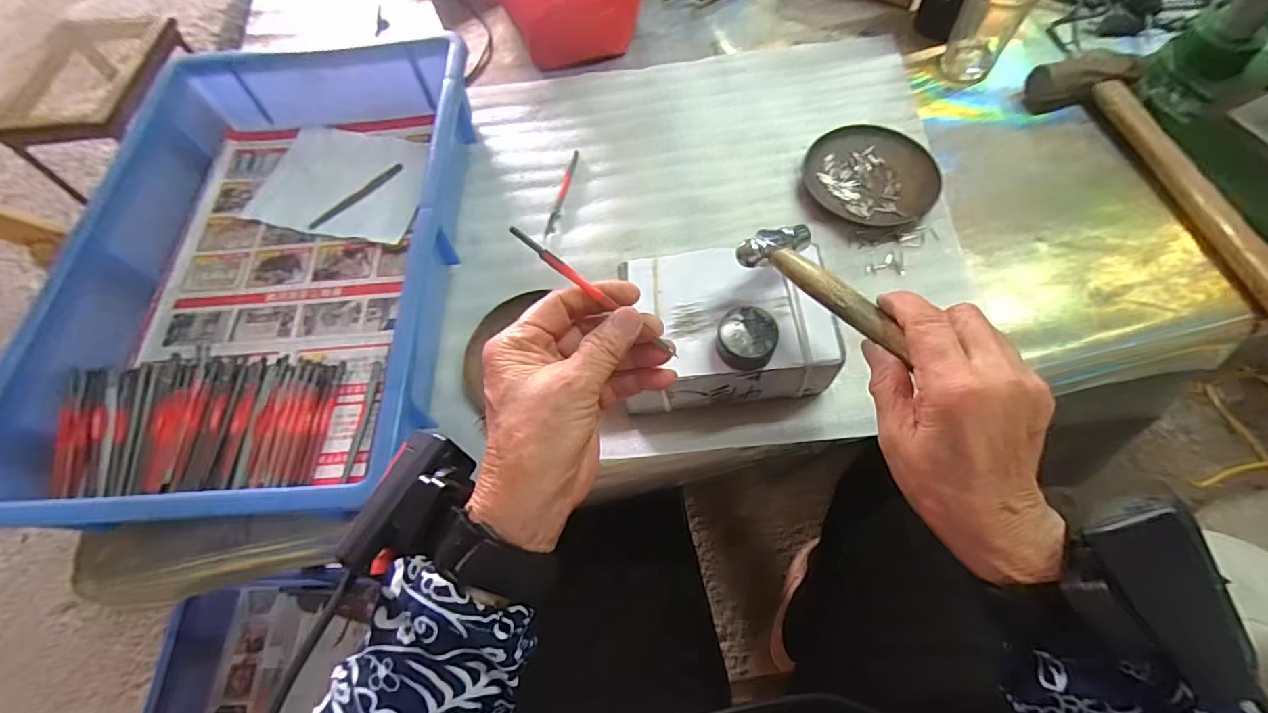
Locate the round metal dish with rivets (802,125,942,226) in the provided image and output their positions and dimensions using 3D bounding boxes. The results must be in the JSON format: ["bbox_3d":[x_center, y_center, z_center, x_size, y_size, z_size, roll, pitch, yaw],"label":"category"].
[{"bbox_3d":[0.211,-0.163,0.478,0.112,0.013,0.108,-1,63,3],"label":"round metal dish with rivets"}]

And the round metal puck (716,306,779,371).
[{"bbox_3d":[0.073,-0.011,0.345,0.036,0.026,0.034,-1,63,3],"label":"round metal puck"}]

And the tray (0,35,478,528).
[{"bbox_3d":[-0.284,-0.084,0.432,0.273,0.076,0.426,-3,63,2],"label":"tray"}]

